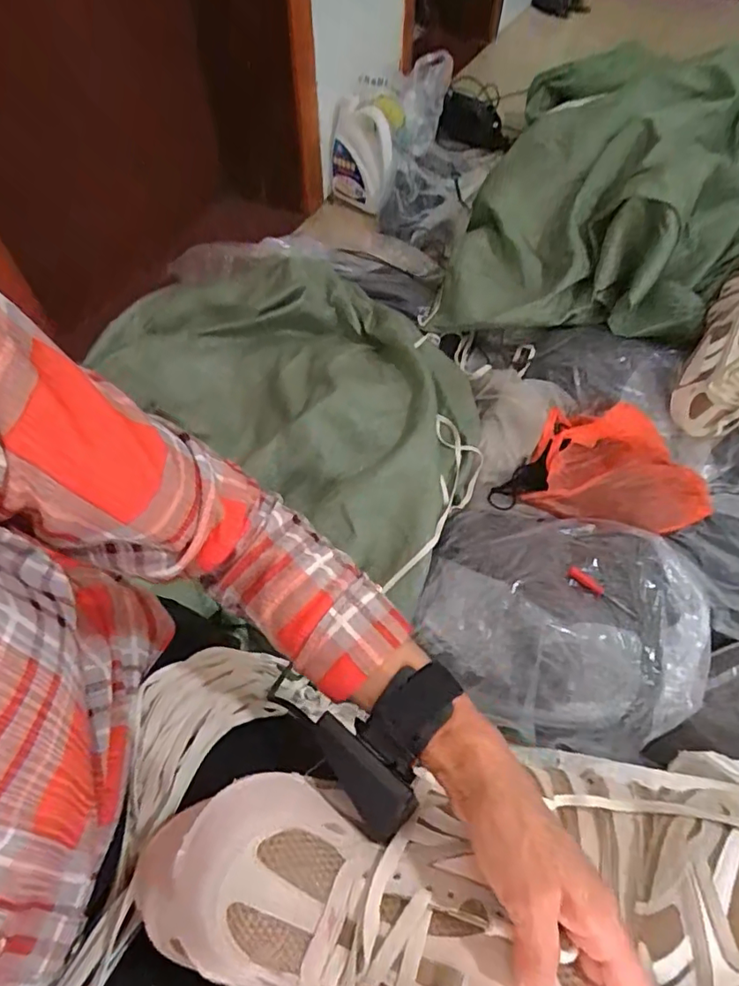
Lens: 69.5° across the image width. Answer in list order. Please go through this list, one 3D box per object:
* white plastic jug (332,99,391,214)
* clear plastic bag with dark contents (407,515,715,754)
[{"bbox_3d":[-0.021,-0.794,1.272,0.086,0.199,0.172,-33,63,-19],"label":"white plastic jug"},{"bbox_3d":[0.254,0.150,0.694,0.346,0.095,0.286,19,59,12],"label":"clear plastic bag with dark contents"}]

